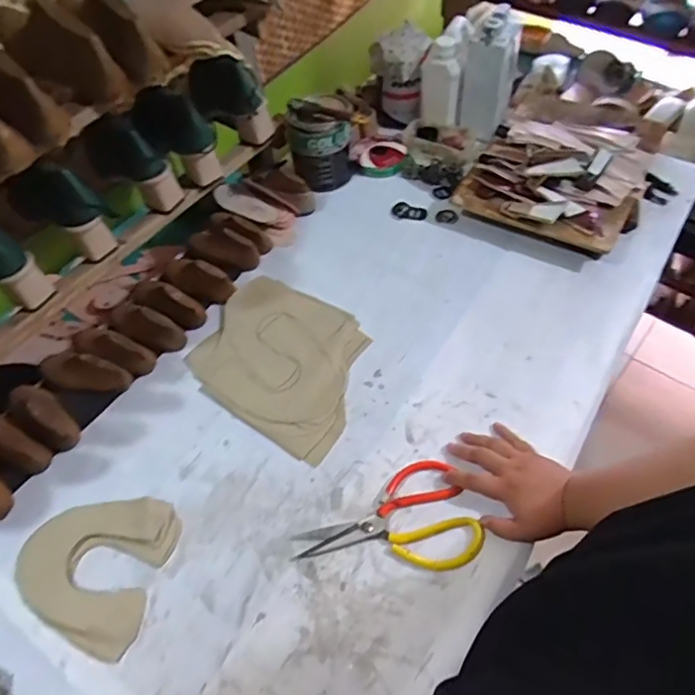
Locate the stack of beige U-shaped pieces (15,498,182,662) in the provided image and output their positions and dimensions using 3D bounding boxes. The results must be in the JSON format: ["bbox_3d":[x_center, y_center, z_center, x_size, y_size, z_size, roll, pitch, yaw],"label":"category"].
[{"bbox_3d":[-0.299,0.249,0.662,0.170,0.008,0.165,11,57,12],"label":"stack of beige U-shaped pieces"}]

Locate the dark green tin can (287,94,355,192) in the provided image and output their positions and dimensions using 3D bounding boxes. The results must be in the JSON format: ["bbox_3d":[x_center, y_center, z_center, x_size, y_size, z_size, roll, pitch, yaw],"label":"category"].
[{"bbox_3d":[-0.045,-0.353,0.987,0.110,0.125,0.093,-9,55,-2],"label":"dark green tin can"}]

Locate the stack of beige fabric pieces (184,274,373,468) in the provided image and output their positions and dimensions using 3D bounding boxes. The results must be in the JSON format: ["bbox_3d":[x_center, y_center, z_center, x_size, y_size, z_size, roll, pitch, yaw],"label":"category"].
[{"bbox_3d":[-0.089,0.013,0.810,0.261,0.025,0.213,29,62,22],"label":"stack of beige fabric pieces"}]

